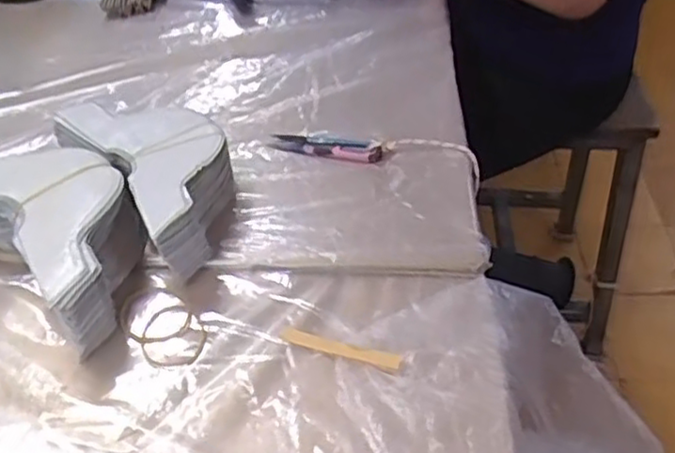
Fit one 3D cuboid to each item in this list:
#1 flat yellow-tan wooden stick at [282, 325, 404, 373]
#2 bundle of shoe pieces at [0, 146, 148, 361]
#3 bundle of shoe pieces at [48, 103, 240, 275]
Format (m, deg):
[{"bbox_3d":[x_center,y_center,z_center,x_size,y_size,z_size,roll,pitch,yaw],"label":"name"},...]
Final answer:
[{"bbox_3d":[0.002,0.081,0.471,0.082,0.004,0.013,13,47,13],"label":"flat yellow-tan wooden stick"},{"bbox_3d":[-0.204,-0.001,0.508,0.182,0.062,0.102,29,53,26],"label":"bundle of shoe pieces"},{"bbox_3d":[-0.134,-0.042,0.550,0.099,0.059,0.172,-30,52,-25],"label":"bundle of shoe pieces"}]

